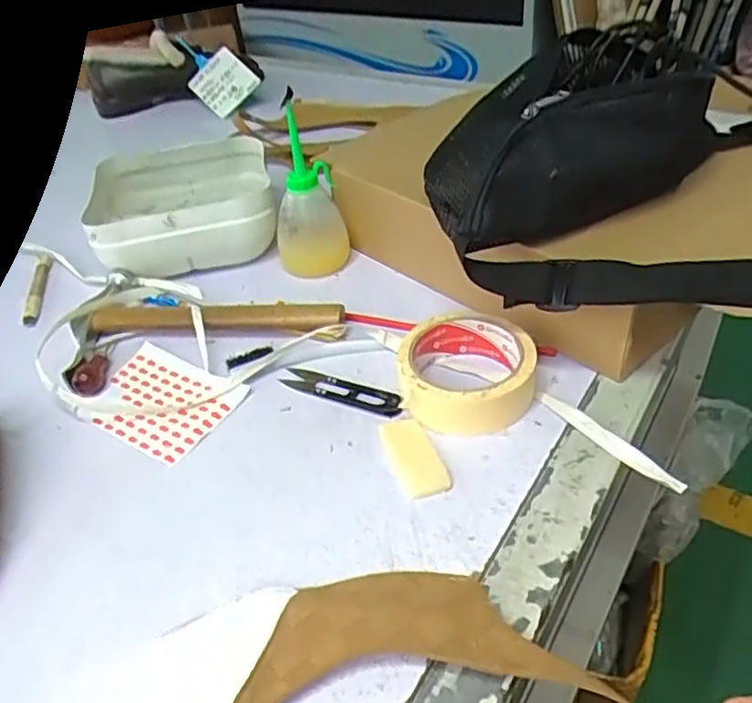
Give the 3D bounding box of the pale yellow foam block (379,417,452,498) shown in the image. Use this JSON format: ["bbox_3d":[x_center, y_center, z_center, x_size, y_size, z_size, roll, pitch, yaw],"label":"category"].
[{"bbox_3d":[0.025,0.069,0.445,0.030,0.008,0.068,-18,40,-13],"label":"pale yellow foam block"}]

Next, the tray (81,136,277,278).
[{"bbox_3d":[-0.196,-0.142,0.678,0.177,0.069,0.174,-11,39,-5],"label":"tray"}]

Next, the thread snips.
[{"bbox_3d":[-0.025,0.027,0.493,0.103,0.007,0.020,16,44,26],"label":"thread snips"}]

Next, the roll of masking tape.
[{"bbox_3d":[0.065,0.014,0.475,0.093,0.037,0.090,-5,39,4],"label":"roll of masking tape"}]

